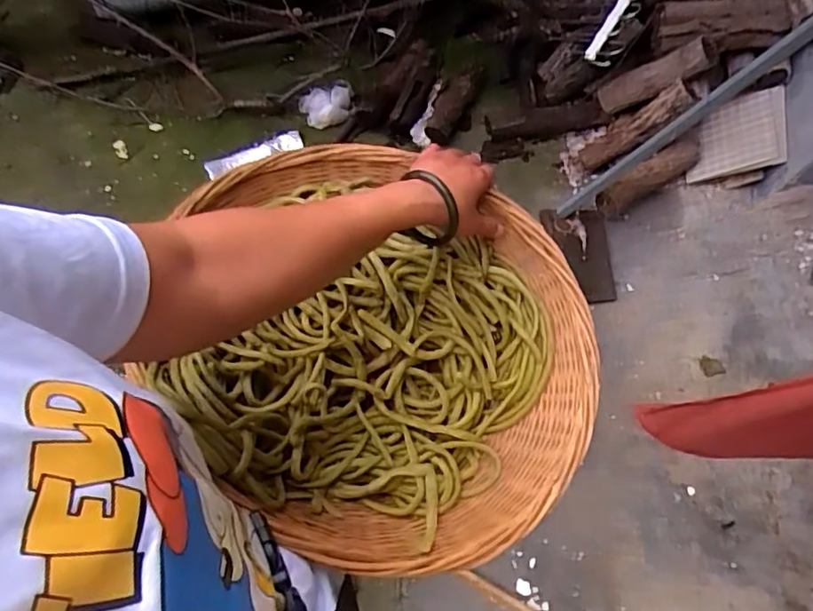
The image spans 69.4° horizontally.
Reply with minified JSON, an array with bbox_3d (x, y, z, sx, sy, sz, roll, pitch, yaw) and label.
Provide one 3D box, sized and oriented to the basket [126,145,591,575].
[{"bbox_3d":[0.004,0.046,0.575,0.342,0.121,0.381,13,69,5],"label":"basket"}]

